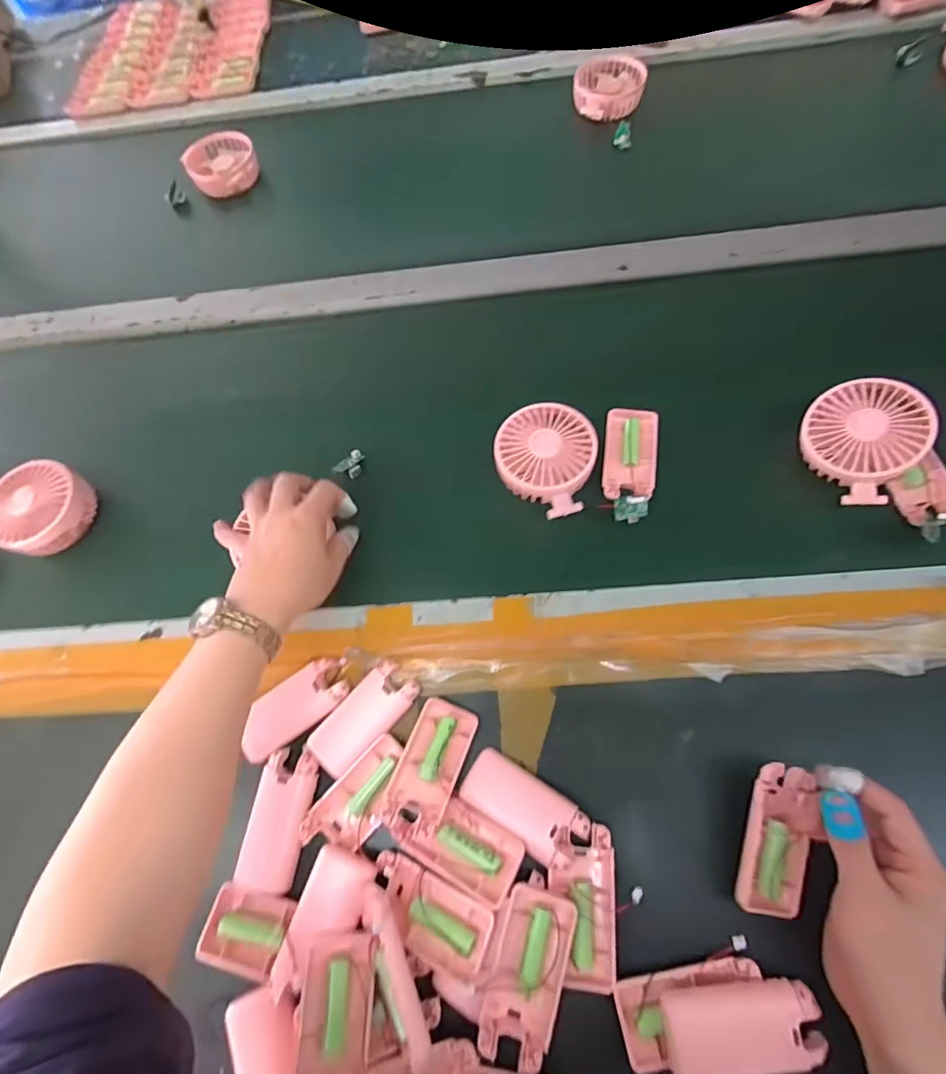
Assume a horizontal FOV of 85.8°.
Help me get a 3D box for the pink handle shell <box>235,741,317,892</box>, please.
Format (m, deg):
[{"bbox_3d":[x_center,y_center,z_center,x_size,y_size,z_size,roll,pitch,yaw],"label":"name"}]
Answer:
[{"bbox_3d":[-0.150,0.216,0.391,0.045,0.010,0.096,7,70,9],"label":"pink handle shell"}]

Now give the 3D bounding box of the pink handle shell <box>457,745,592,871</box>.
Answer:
[{"bbox_3d":[0.037,0.200,0.381,0.091,0.024,0.045,32,75,17],"label":"pink handle shell"}]

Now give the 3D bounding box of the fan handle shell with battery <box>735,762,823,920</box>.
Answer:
[{"bbox_3d":[0.208,0.205,0.347,0.043,0.022,0.093,16,78,9],"label":"fan handle shell with battery"}]

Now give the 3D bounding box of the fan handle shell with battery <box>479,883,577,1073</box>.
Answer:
[{"bbox_3d":[0.037,0.287,0.334,0.046,0.015,0.094,15,71,11],"label":"fan handle shell with battery"}]

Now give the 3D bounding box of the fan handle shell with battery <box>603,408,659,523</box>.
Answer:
[{"bbox_3d":[0.146,-0.071,0.470,0.047,0.020,0.119,6,69,8],"label":"fan handle shell with battery"}]

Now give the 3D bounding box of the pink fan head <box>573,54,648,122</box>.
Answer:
[{"bbox_3d":[0.175,-0.578,0.655,0.090,0.029,0.100,8,70,9],"label":"pink fan head"}]

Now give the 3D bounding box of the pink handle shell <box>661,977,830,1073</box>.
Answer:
[{"bbox_3d":[0.166,0.307,0.315,0.090,0.025,0.043,-11,68,2],"label":"pink handle shell"}]

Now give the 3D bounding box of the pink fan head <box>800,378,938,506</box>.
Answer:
[{"bbox_3d":[0.332,-0.086,0.432,0.089,0.031,0.093,-41,58,18],"label":"pink fan head"}]

